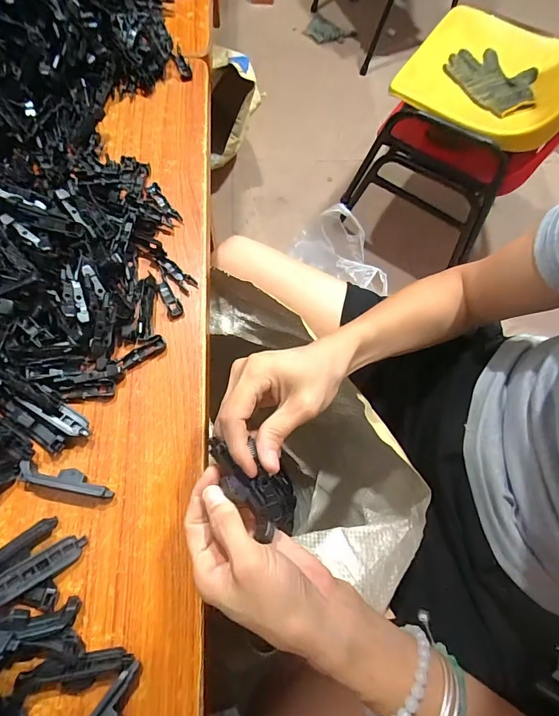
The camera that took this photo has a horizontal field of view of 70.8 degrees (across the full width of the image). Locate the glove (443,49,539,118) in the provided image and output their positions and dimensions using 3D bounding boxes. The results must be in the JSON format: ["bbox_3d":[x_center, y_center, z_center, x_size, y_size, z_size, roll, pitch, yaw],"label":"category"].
[{"bbox_3d":[0.463,-0.598,0.842,0.160,0.031,0.208,-27,74,-13],"label":"glove"}]

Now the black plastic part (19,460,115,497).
[{"bbox_3d":[-0.165,0.094,0.307,0.073,0.021,0.015,11,70,2],"label":"black plastic part"}]

